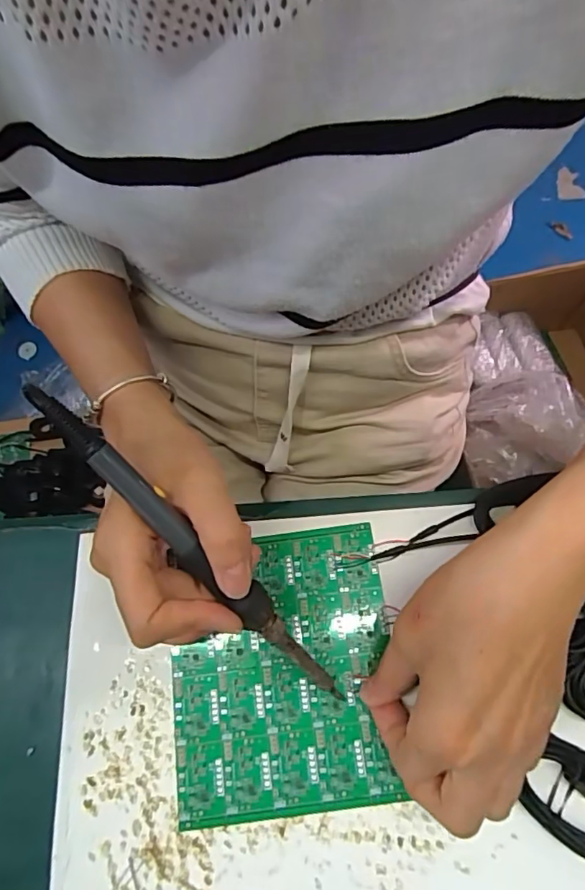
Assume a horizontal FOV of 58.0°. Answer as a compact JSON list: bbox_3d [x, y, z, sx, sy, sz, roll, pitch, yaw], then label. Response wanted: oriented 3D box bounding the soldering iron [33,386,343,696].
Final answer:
[{"bbox_3d":[-0.047,0.052,0.258,0.017,0.018,0.210,-44,103,-14],"label":"soldering iron"}]

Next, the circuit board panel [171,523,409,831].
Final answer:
[{"bbox_3d":[-0.006,0.124,0.297,0.121,0.006,0.143,-7,68,0],"label":"circuit board panel"}]

